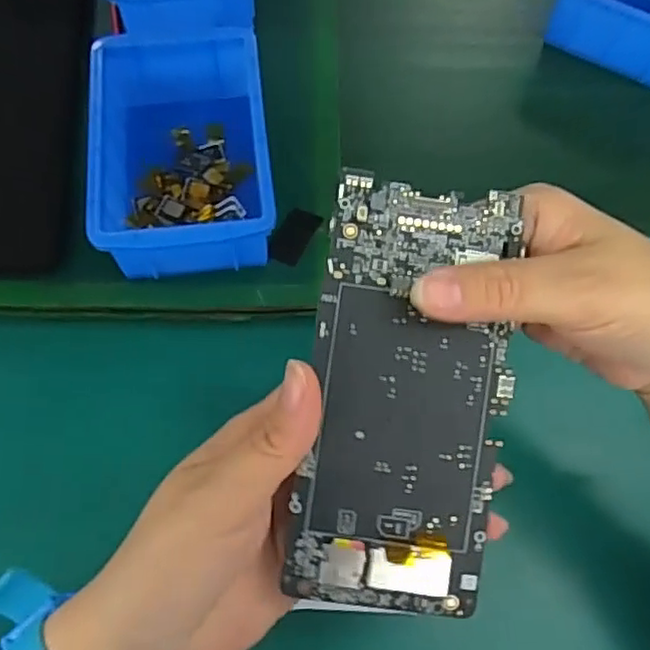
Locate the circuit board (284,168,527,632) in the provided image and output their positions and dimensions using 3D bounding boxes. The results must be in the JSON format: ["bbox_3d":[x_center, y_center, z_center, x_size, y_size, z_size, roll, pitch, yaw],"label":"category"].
[{"bbox_3d":[0.030,0.026,0.241,0.071,0.004,0.152,5,89,-1],"label":"circuit board"}]

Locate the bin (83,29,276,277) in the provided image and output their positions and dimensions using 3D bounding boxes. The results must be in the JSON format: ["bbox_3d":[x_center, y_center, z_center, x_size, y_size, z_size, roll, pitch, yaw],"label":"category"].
[{"bbox_3d":[-0.084,-0.101,0.395,0.097,0.052,0.148,-6,67,-6],"label":"bin"}]

